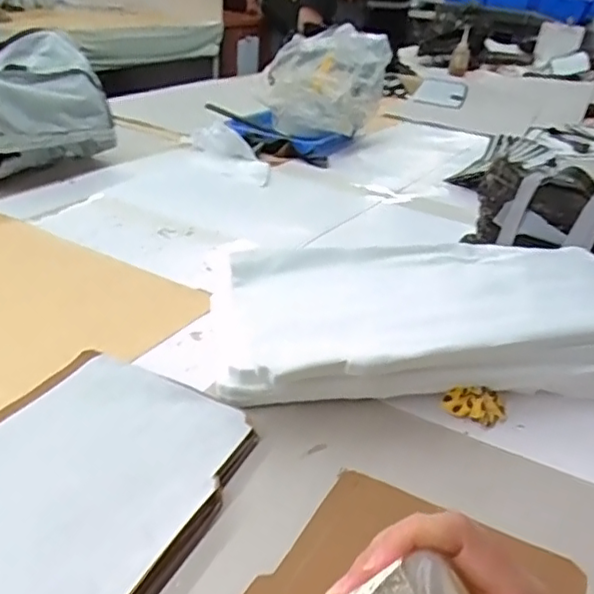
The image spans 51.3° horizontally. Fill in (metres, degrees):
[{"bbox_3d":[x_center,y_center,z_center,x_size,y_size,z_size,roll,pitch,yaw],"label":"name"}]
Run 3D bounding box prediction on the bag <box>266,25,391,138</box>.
[{"bbox_3d":[0.063,-0.433,1.280,0.239,0.206,0.200,8,29,4],"label":"bag"}]

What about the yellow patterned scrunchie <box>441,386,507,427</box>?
[{"bbox_3d":[0.156,0.092,0.541,0.052,0.021,0.034,15,30,17],"label":"yellow patterned scrunchie"}]

